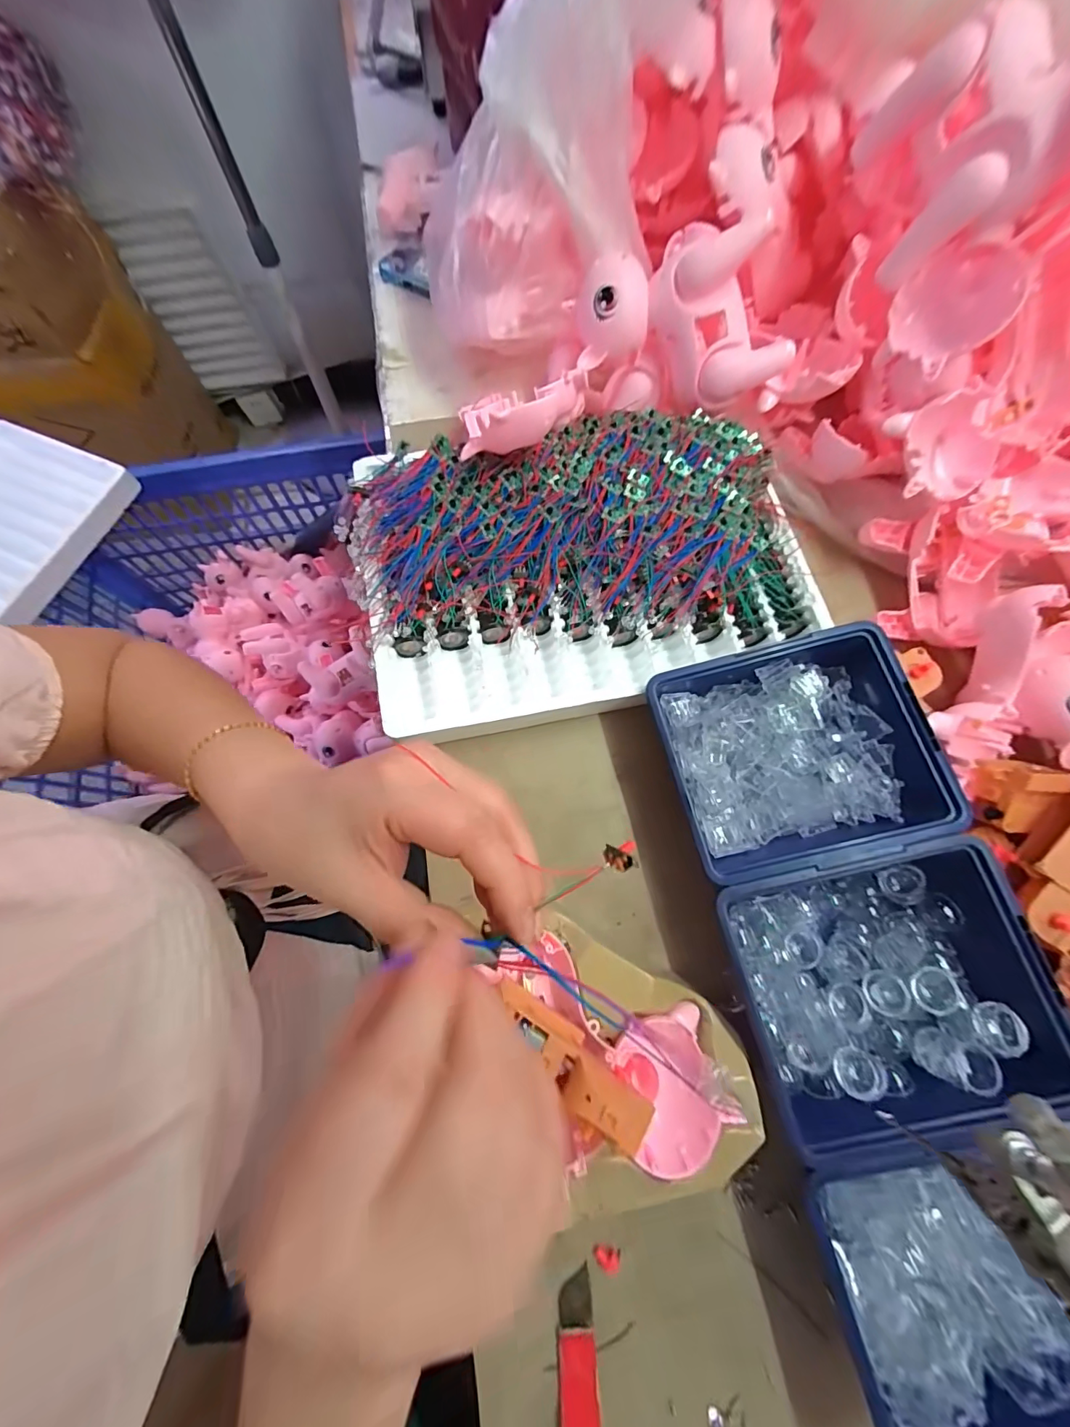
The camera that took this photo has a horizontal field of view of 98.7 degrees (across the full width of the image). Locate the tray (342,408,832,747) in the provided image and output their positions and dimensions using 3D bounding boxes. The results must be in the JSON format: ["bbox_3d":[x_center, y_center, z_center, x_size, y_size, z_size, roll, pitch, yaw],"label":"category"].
[{"bbox_3d":[0.036,-0.122,0.370,0.347,0.053,0.224,-11,74,-4],"label":"tray"}]

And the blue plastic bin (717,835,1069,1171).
[{"bbox_3d":[0.204,0.162,0.285,0.157,0.071,0.143,-12,80,-3],"label":"blue plastic bin"}]

